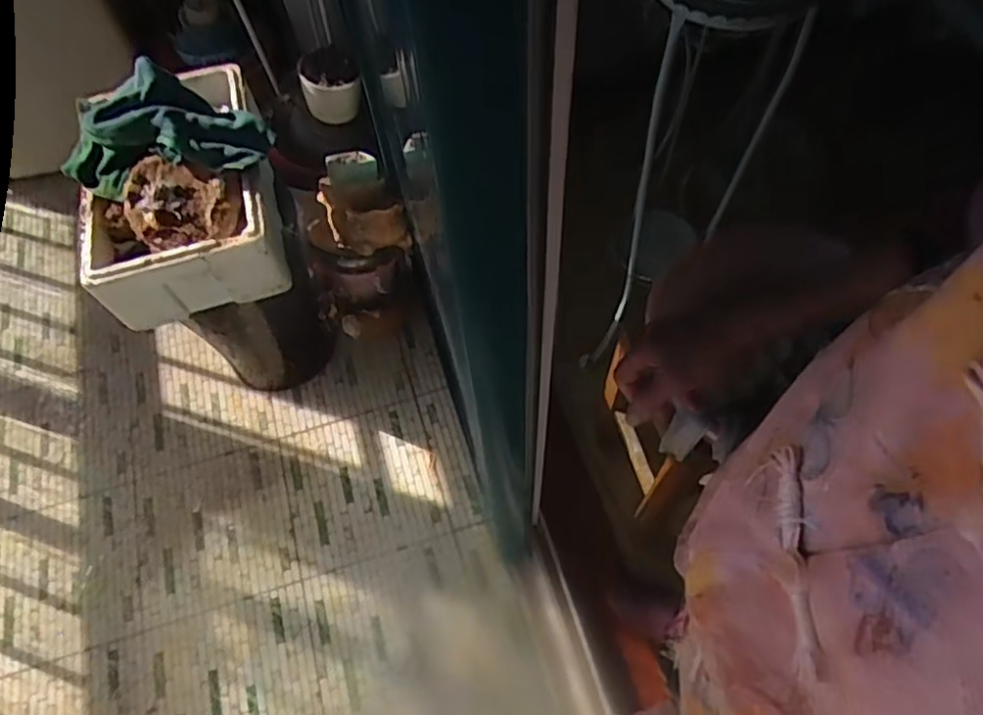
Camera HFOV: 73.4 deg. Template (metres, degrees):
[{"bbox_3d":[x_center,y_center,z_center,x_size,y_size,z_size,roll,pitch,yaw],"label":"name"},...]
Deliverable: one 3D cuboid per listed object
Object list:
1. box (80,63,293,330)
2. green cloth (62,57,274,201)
[{"bbox_3d":[-0.501,-0.270,1.054,0.269,0.151,0.400,-17,63,-4],"label":"box"},{"bbox_3d":[-0.493,-0.333,0.992,0.306,0.088,0.201,6,64,5],"label":"green cloth"}]

